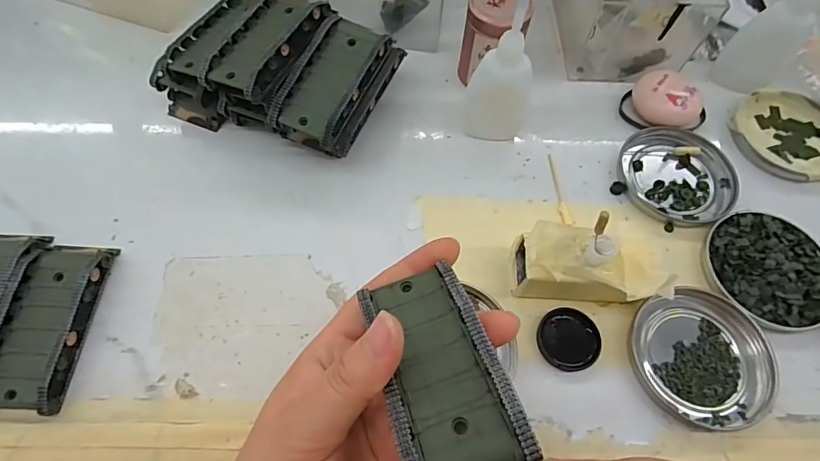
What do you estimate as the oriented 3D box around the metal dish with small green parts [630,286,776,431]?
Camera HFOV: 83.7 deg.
[{"bbox_3d":[0.169,0.073,0.268,0.072,0.012,0.077,0,63,-1],"label":"metal dish with small green parts"}]

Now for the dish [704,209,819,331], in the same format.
[{"bbox_3d":[0.228,0.023,0.289,0.075,0.011,0.076,0,63,-1],"label":"dish"}]

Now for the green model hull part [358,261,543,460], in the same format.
[{"bbox_3d":[0.012,0.053,0.172,0.042,0.019,0.094,-11,48,-7],"label":"green model hull part"}]

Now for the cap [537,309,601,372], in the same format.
[{"bbox_3d":[0.093,0.064,0.270,0.035,0.006,0.035,0,63,-1],"label":"cap"}]

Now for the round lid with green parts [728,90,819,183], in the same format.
[{"bbox_3d":[0.285,-0.071,0.344,0.072,0.012,0.080,-30,68,-15],"label":"round lid with green parts"}]

